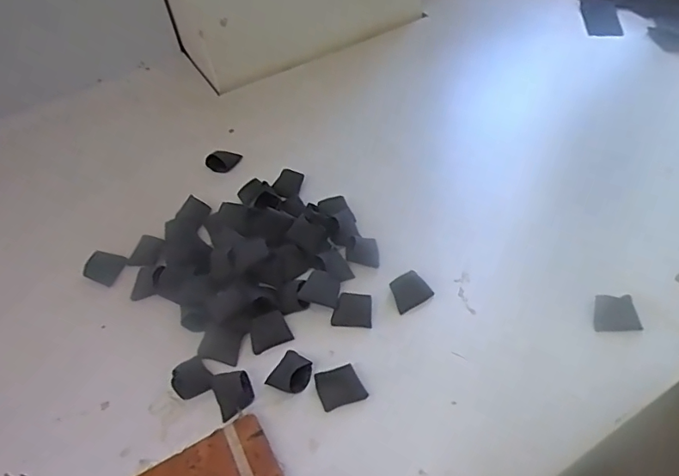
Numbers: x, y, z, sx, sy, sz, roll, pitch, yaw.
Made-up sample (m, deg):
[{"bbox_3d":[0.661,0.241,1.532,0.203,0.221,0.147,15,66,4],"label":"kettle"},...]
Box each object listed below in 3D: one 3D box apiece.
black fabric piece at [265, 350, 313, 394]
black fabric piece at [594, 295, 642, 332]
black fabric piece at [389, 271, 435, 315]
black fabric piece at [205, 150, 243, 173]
[{"bbox_3d":[-0.047,0.131,0.499,0.038,0.016,0.041,21,55,22],"label":"black fabric piece"},{"bbox_3d":[0.279,0.076,0.512,0.042,0.019,0.032,0,49,6],"label":"black fabric piece"},{"bbox_3d":[0.077,0.056,0.549,0.040,0.021,0.033,-24,51,-14],"label":"black fabric piece"},{"bbox_3d":[-0.161,-0.108,0.712,0.048,0.034,0.017,-19,50,-11],"label":"black fabric piece"}]

